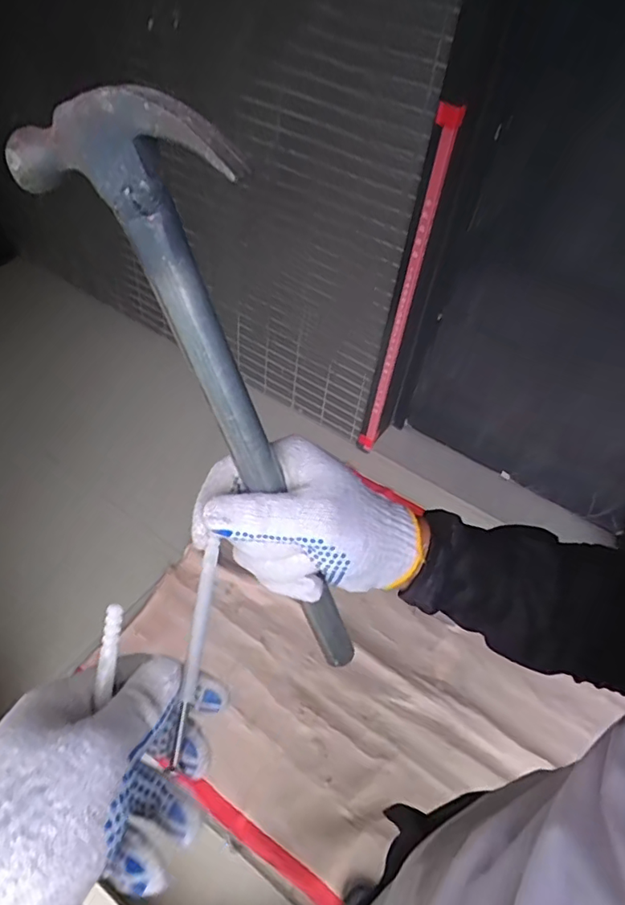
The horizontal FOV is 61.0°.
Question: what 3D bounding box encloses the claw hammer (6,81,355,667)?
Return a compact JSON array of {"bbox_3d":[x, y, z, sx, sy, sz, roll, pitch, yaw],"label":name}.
[{"bbox_3d":[-0.035,0.002,0.302,0.094,0.357,0.030,7,41,37],"label":"claw hammer"}]

